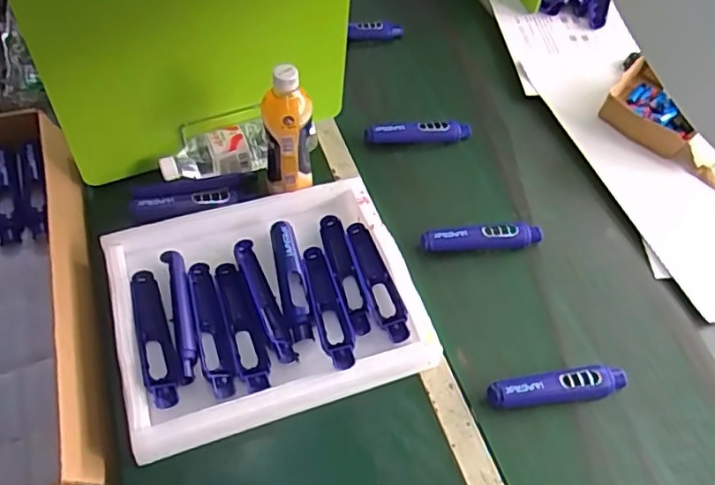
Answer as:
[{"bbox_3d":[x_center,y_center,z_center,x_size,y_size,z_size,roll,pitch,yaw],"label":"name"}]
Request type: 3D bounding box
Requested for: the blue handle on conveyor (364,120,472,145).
[{"bbox_3d":[0.096,-0.171,0.939,0.166,0.026,0.027,-1,53,-6],"label":"blue handle on conveyor"}]

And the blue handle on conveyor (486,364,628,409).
[{"bbox_3d":[0.240,0.172,0.716,0.171,0.030,0.034,-7,54,-11],"label":"blue handle on conveyor"}]

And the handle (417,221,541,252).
[{"bbox_3d":[0.174,-0.009,0.829,0.171,0.025,0.027,-2,53,-7],"label":"handle"}]

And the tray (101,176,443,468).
[{"bbox_3d":[-0.111,0.068,0.743,0.357,0.061,0.288,-13,56,-15],"label":"tray"}]

